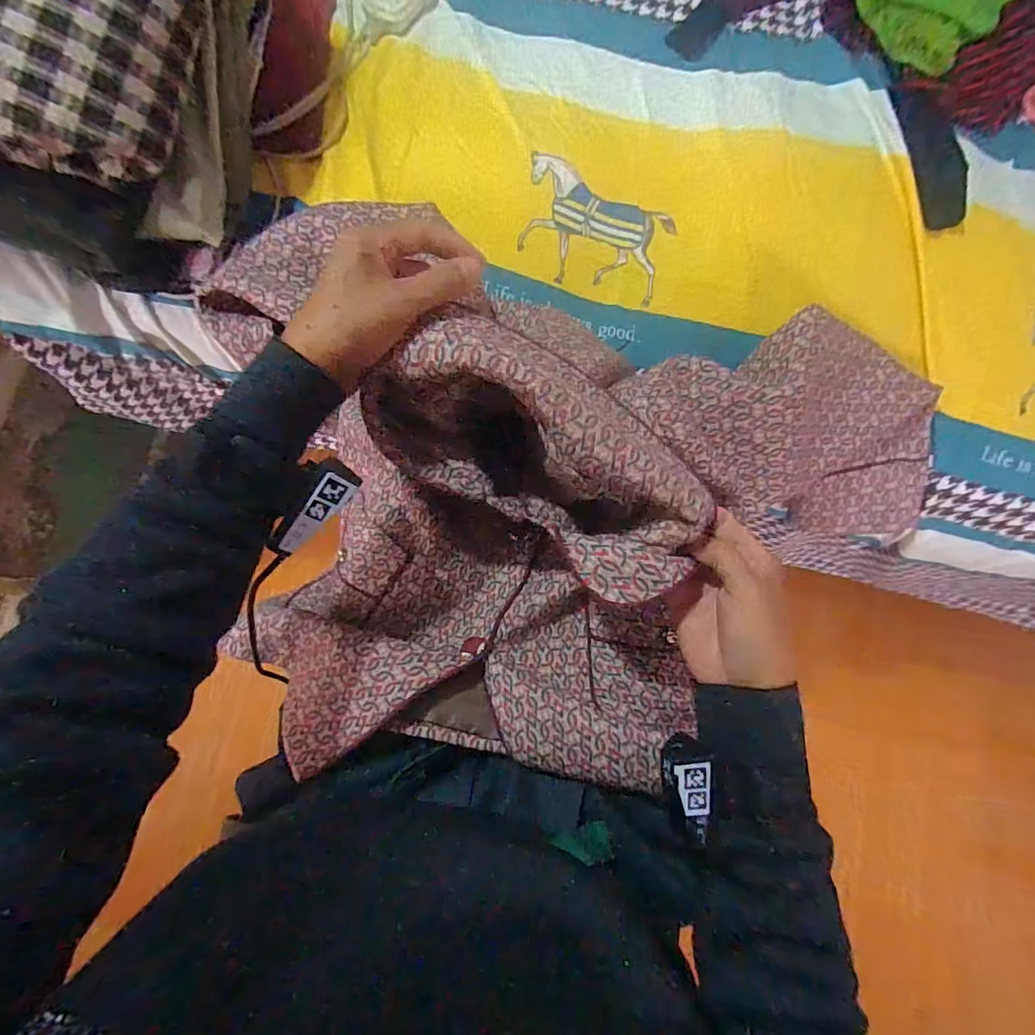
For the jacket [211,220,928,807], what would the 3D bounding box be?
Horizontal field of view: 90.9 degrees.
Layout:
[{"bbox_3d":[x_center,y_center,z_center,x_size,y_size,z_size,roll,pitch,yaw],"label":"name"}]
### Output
[{"bbox_3d":[0.088,-0.006,0.417,0.652,0.213,0.394,-4,81,-3],"label":"jacket"}]

